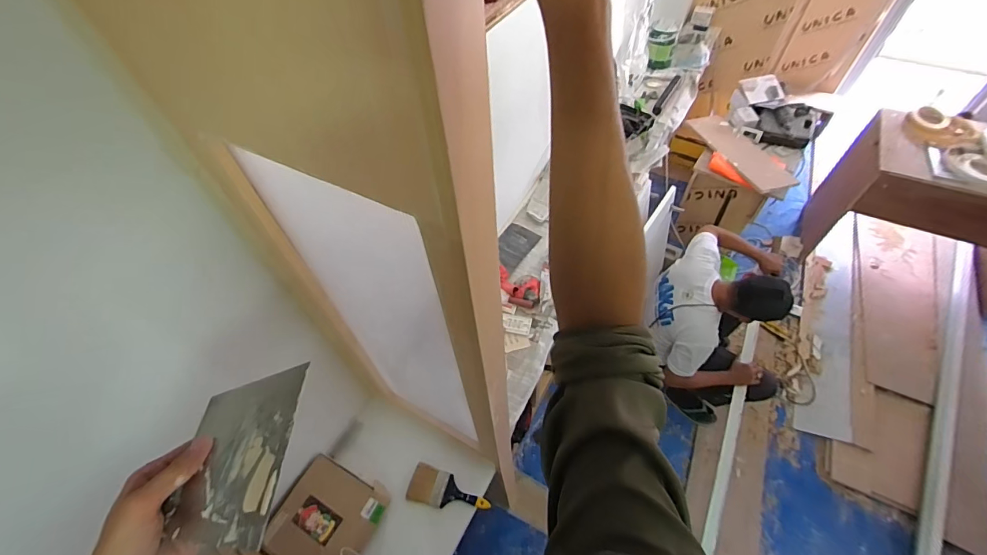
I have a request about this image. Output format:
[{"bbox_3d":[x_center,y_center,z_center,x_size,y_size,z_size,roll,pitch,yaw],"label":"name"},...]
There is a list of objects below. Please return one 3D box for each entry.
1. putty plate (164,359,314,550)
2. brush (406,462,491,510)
[{"bbox_3d":[-0.210,0.145,0.344,0.096,0.008,0.136,-12,48,10],"label":"putty plate"},{"bbox_3d":[-0.136,0.660,1.290,0.249,0.029,0.105,9,55,10],"label":"brush"}]

